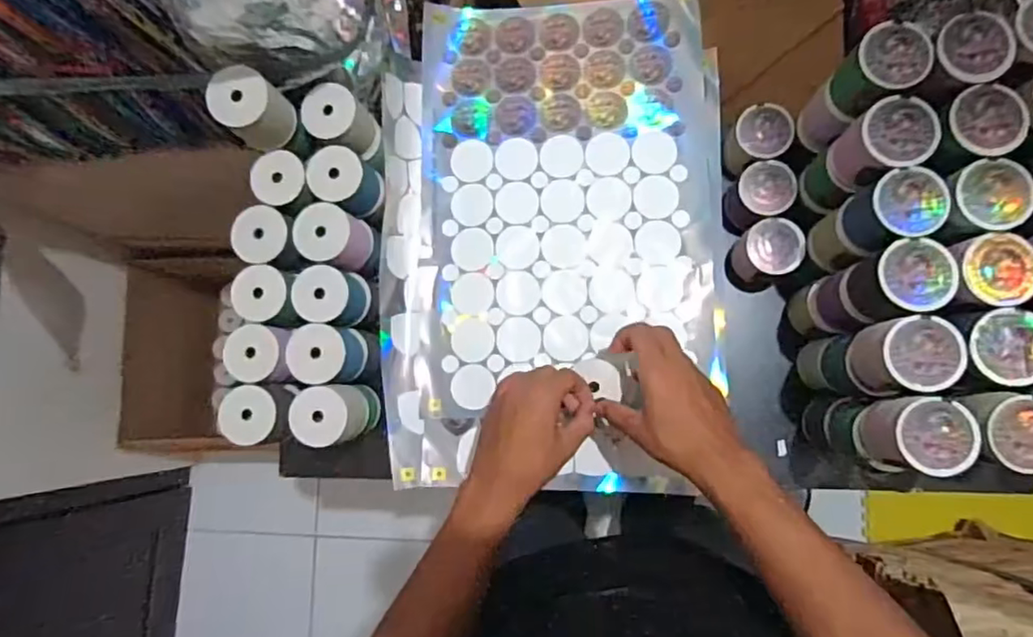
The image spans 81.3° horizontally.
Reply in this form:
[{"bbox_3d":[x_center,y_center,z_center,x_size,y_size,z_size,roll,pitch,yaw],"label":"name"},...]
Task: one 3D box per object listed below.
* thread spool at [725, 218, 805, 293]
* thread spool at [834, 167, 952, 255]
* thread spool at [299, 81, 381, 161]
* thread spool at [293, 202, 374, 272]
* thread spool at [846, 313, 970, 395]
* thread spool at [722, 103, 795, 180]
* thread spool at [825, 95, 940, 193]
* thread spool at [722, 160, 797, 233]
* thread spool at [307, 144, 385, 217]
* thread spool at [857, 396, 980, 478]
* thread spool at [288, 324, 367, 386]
[{"bbox_3d":[0.253,-0.064,0.619,0.062,0.065,0.055,-42,80,0],"label":"thread spool"},{"bbox_3d":[0.306,-0.086,0.493,0.058,0.065,0.053,-1,83,6],"label":"thread spool"},{"bbox_3d":[-0.176,-0.199,0.612,0.066,0.059,0.053,43,89,10],"label":"thread spool"},{"bbox_3d":[-0.185,-0.081,0.612,0.053,0.068,0.056,-1,83,6],"label":"thread spool"},{"bbox_3d":[0.306,0.029,0.477,0.057,0.074,0.057,-1,83,6],"label":"thread spool"},{"bbox_3d":[0.250,-0.183,0.633,0.056,0.063,0.060,-1,83,6],"label":"thread spool"},{"bbox_3d":[0.299,-0.141,0.495,0.056,0.064,0.055,-1,83,6],"label":"thread spool"},{"bbox_3d":[0.251,-0.127,0.628,0.058,0.061,0.052,-17,81,4],"label":"thread spool"},{"bbox_3d":[-0.173,-0.139,0.614,0.053,0.069,0.053,-1,83,6],"label":"thread spool"},{"bbox_3d":[0.313,0.091,0.473,0.056,0.065,0.056,-1,83,6],"label":"thread spool"},{"bbox_3d":[-0.184,0.037,0.595,0.054,0.068,0.056,-1,83,6],"label":"thread spool"}]

